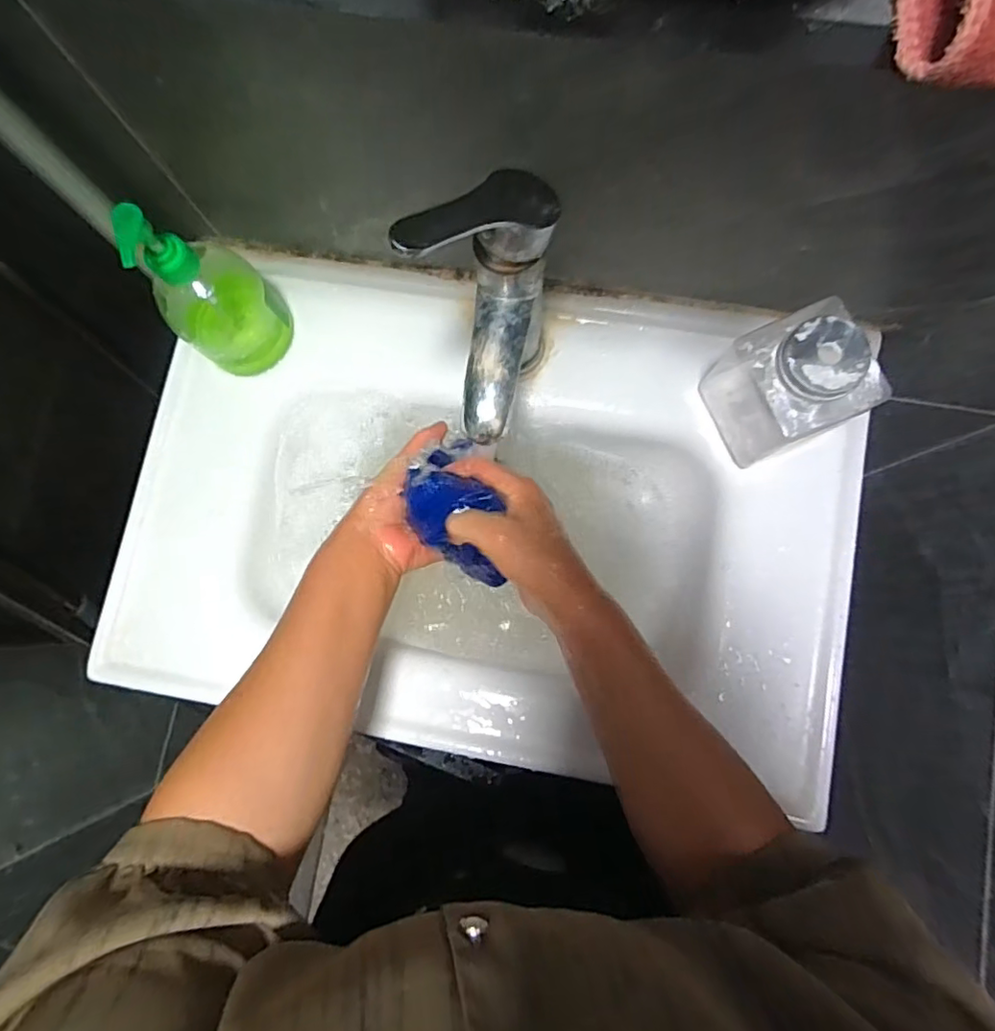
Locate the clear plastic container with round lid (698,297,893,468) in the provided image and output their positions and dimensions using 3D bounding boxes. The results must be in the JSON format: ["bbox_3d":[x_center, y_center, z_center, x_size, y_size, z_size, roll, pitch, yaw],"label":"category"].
[{"bbox_3d":[0.210,-0.097,0.421,0.075,0.114,0.090,-23,81,-1],"label":"clear plastic container with round lid"}]

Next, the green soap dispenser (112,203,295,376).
[{"bbox_3d":[-0.224,-0.174,0.451,0.083,0.171,0.063,-41,81,-4],"label":"green soap dispenser"}]

